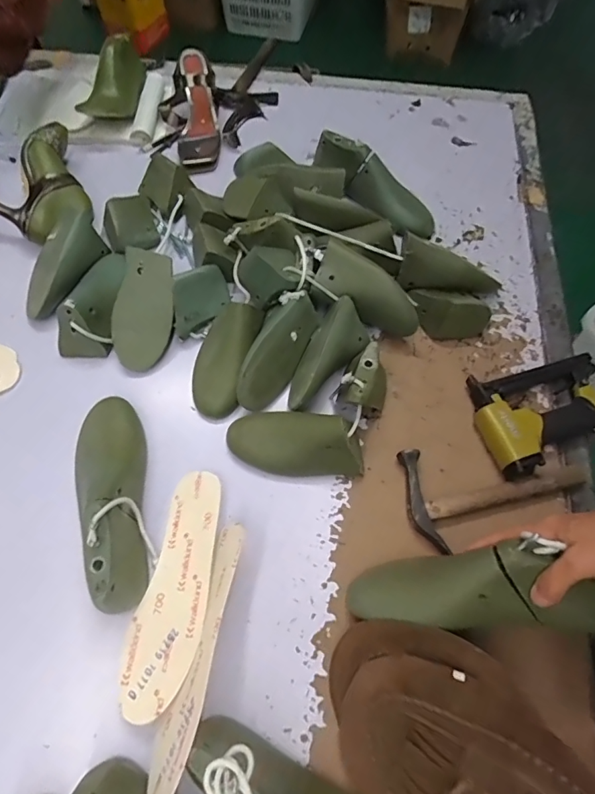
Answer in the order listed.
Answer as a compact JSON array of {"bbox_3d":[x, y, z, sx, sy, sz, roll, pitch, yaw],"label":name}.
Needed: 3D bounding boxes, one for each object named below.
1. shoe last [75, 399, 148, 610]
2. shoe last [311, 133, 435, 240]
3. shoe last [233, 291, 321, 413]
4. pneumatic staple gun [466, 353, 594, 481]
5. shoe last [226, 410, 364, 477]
[{"bbox_3d":[-0.212,0.106,0.539,0.072,0.095,0.261,-14,65,-9],"label":"shoe last"},{"bbox_3d":[0.131,-0.360,0.798,0.249,0.073,0.063,40,68,0],"label":"shoe last"},{"bbox_3d":[-0.024,-0.059,0.634,0.066,0.073,0.166,18,64,6],"label":"shoe last"},{"bbox_3d":[0.335,0.006,0.631,0.221,0.047,0.140,-23,67,-13],"label":"pneumatic staple gun"},{"bbox_3d":[-0.003,0.058,0.591,0.174,0.069,0.071,16,64,5],"label":"shoe last"}]

